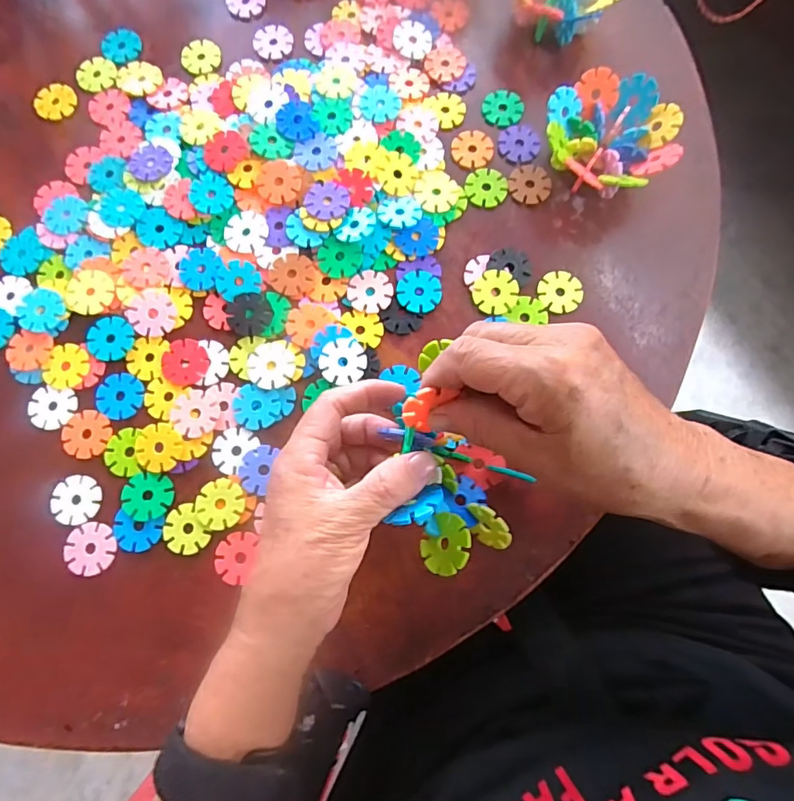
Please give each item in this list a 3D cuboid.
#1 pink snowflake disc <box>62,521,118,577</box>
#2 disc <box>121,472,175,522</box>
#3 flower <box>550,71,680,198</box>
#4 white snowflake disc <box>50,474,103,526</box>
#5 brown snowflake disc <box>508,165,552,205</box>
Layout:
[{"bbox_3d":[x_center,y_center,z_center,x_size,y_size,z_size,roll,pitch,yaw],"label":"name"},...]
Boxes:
[{"bbox_3d":[-0.195,0.095,0.316,0.031,0.004,0.033,0,78,0],"label":"pink snowflake disc"},{"bbox_3d":[-0.162,0.062,0.321,0.031,0.004,0.030,0,78,0],"label":"disc"},{"bbox_3d":[0.150,-0.183,0.358,0.087,0.041,0.090,6,78,1],"label":"flower"},{"bbox_3d":[-0.209,0.064,0.321,0.028,0.004,0.031,1,78,0],"label":"white snowflake disc"},{"bbox_3d":[0.100,-0.163,0.374,0.031,0.004,0.032,0,78,0],"label":"brown snowflake disc"}]

